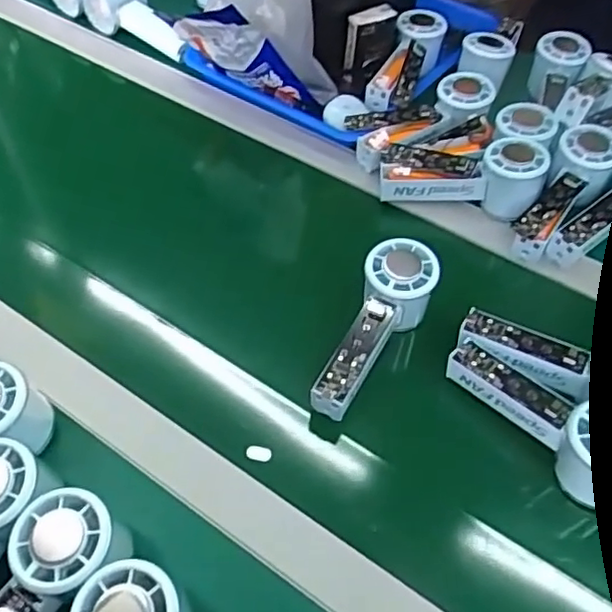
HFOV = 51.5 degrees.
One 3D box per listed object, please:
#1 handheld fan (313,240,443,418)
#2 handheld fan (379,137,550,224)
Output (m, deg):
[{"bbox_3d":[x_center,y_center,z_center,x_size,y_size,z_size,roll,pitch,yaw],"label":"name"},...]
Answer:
[{"bbox_3d":[0.054,0.021,0.506,0.054,0.050,0.153,25,68,17],"label":"handheld fan"},{"bbox_3d":[0.148,-0.131,0.606,0.146,0.055,0.059,11,53,7],"label":"handheld fan"}]

